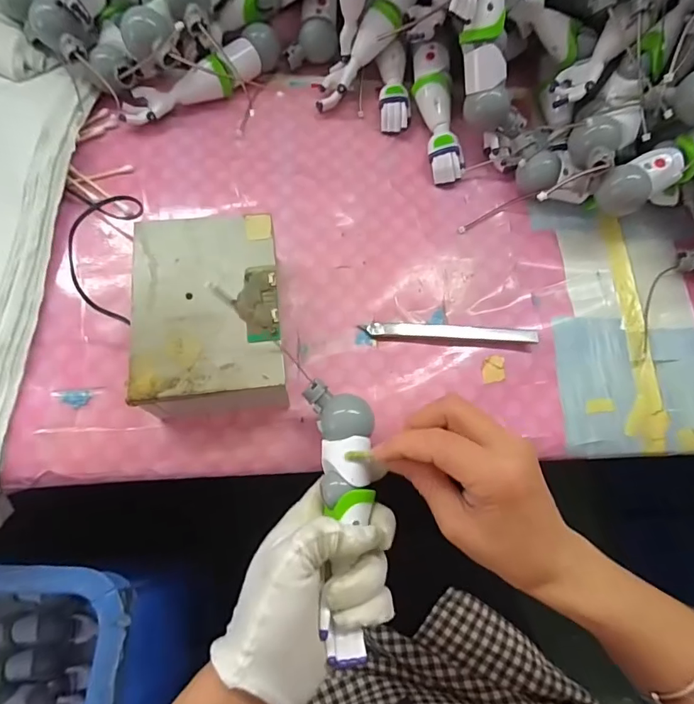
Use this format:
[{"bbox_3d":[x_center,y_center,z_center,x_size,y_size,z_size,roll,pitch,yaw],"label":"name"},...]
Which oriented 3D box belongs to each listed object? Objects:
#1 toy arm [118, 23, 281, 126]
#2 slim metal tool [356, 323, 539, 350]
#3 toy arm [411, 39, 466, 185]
[{"bbox_3d":[-0.124,-0.236,0.399,0.148,0.029,0.033,-31,76,-11],"label":"toy arm"},{"bbox_3d":[0.077,-0.014,0.349,0.128,0.010,0.016,5,72,-1],"label":"slim metal tool"},{"bbox_3d":[0.080,-0.211,0.401,0.031,0.034,0.128,-8,73,-5],"label":"toy arm"}]

